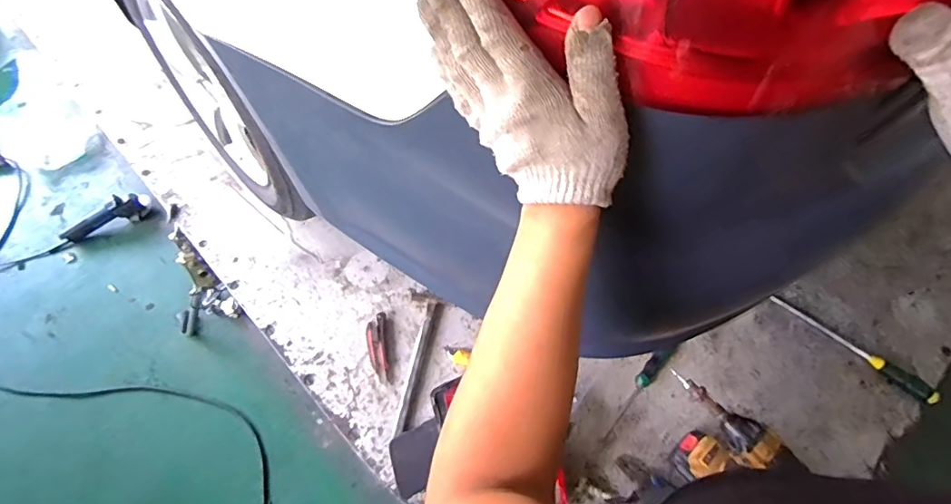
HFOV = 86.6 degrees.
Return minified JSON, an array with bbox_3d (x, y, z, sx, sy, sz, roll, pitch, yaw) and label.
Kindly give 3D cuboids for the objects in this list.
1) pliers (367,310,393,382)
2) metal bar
[{"bbox_3d":[-0.207,0.201,1.073,0.044,0.023,0.149,-7,59,-6],"label":"pliers"},{"bbox_3d":[-0.128,0.235,1.054,0.023,0.021,0.291,11,59,5],"label":"metal bar"}]

